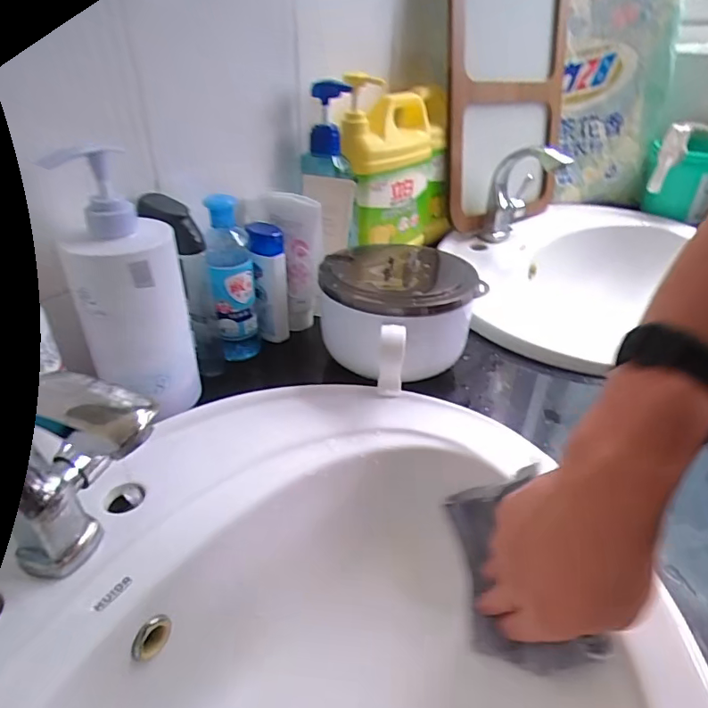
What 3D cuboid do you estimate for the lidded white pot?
[{"bbox_3d":[0.037,-0.042,0.513,0.137,0.097,0.151,29,42,35],"label":"lidded white pot"}]

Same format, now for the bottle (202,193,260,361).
[{"bbox_3d":[-0.120,-0.071,0.512,0.042,0.168,0.035,-7,35,-13],"label":"bottle"}]

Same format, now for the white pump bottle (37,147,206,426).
[{"bbox_3d":[-0.175,-0.047,0.405,0.076,0.210,0.060,-10,35,-17],"label":"white pump bottle"}]

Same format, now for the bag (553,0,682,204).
[{"bbox_3d":[0.450,-0.487,0.871,0.223,0.436,0.059,-6,18,-10],"label":"bag"}]

